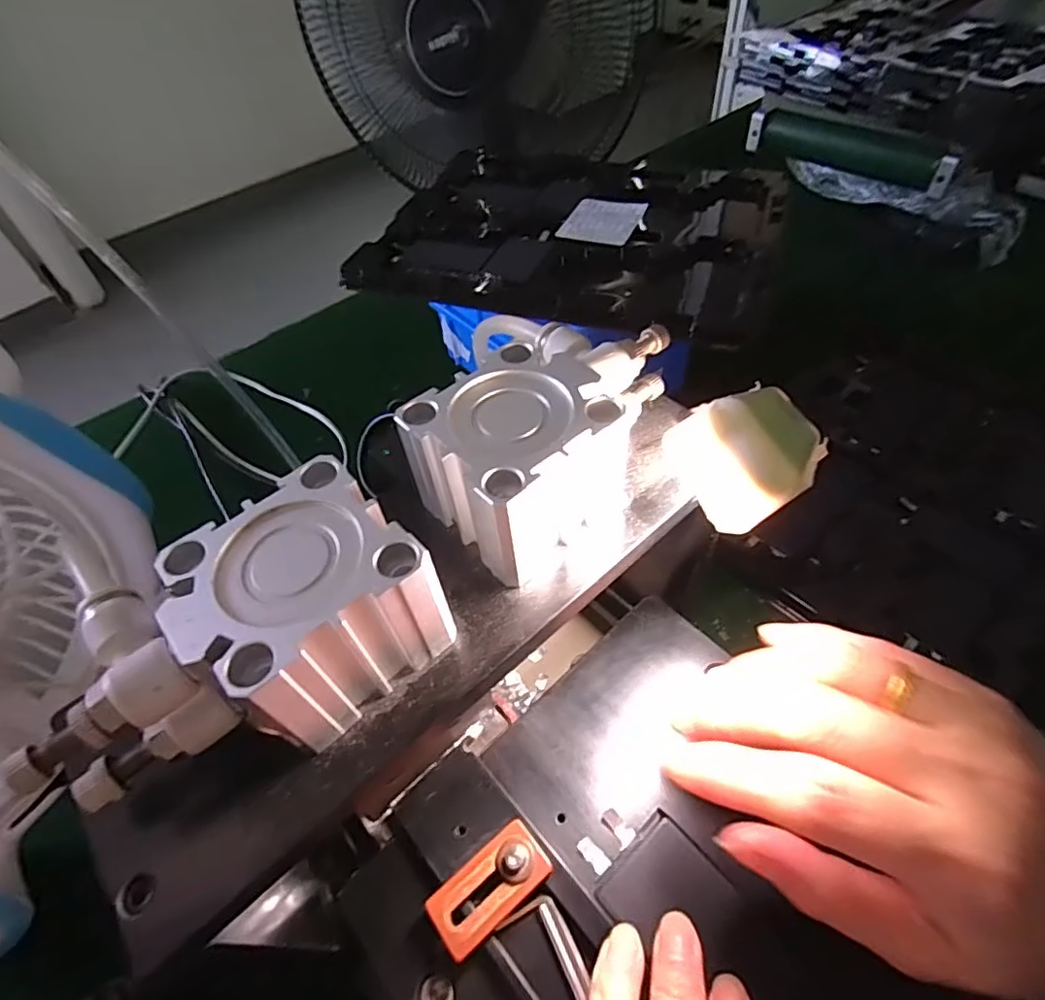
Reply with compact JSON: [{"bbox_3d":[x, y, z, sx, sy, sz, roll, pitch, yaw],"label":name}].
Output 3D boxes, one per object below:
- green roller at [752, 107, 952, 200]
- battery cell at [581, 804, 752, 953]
[{"bbox_3d":[0.349,-0.376,0.620,0.035,0.046,0.215,-40,59,-23],"label":"green roller"},{"bbox_3d":[0.045,0.126,0.192,0.036,0.010,0.048,-36,57,-21],"label":"battery cell"}]

